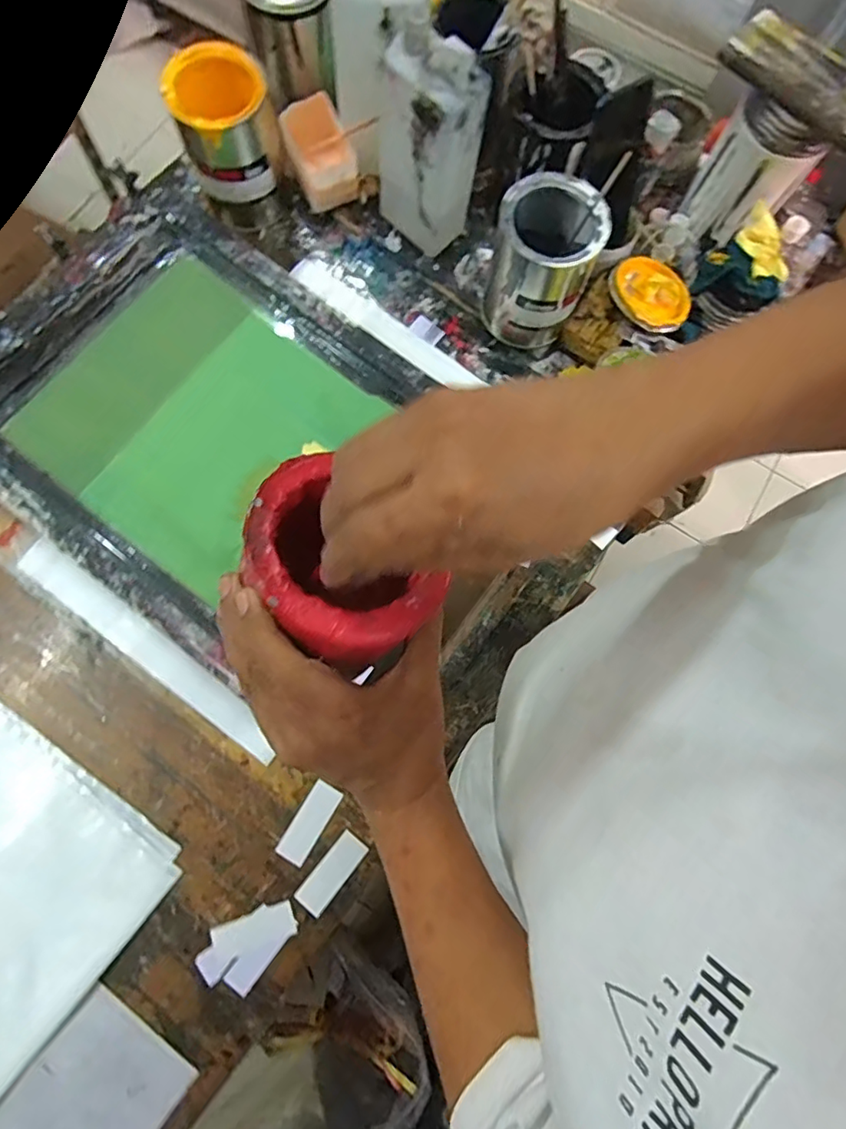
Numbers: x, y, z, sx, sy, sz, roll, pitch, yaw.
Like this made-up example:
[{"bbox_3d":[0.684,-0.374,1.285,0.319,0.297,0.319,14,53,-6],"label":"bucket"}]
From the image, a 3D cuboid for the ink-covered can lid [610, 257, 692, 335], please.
[{"bbox_3d":[0.276,-0.331,0.679,0.098,0.016,0.103,1,77,-3],"label":"ink-covered can lid"}]

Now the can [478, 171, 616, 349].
[{"bbox_3d":[0.130,-0.332,0.633,0.107,0.155,0.117,1,77,-3],"label":"can"}]

